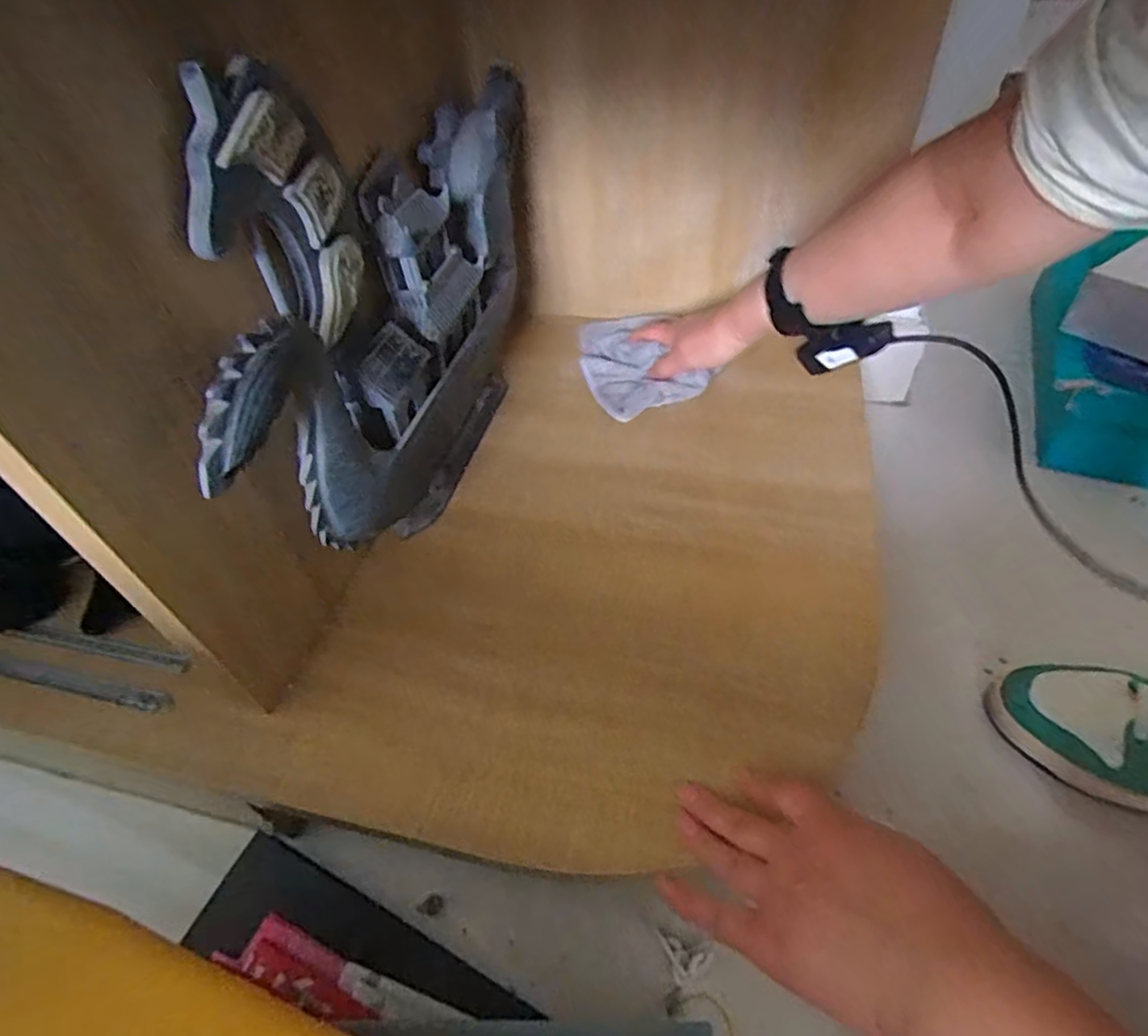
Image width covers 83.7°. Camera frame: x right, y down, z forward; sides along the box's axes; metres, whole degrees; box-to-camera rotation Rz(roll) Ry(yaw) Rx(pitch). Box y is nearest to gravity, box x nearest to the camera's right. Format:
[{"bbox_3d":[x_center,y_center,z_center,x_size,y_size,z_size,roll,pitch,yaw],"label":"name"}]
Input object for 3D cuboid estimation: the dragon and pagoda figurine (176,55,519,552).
[{"bbox_3d":[-0.133,-0.173,0.495,0.067,0.311,0.453,9,49,14],"label":"dragon and pagoda figurine"}]

